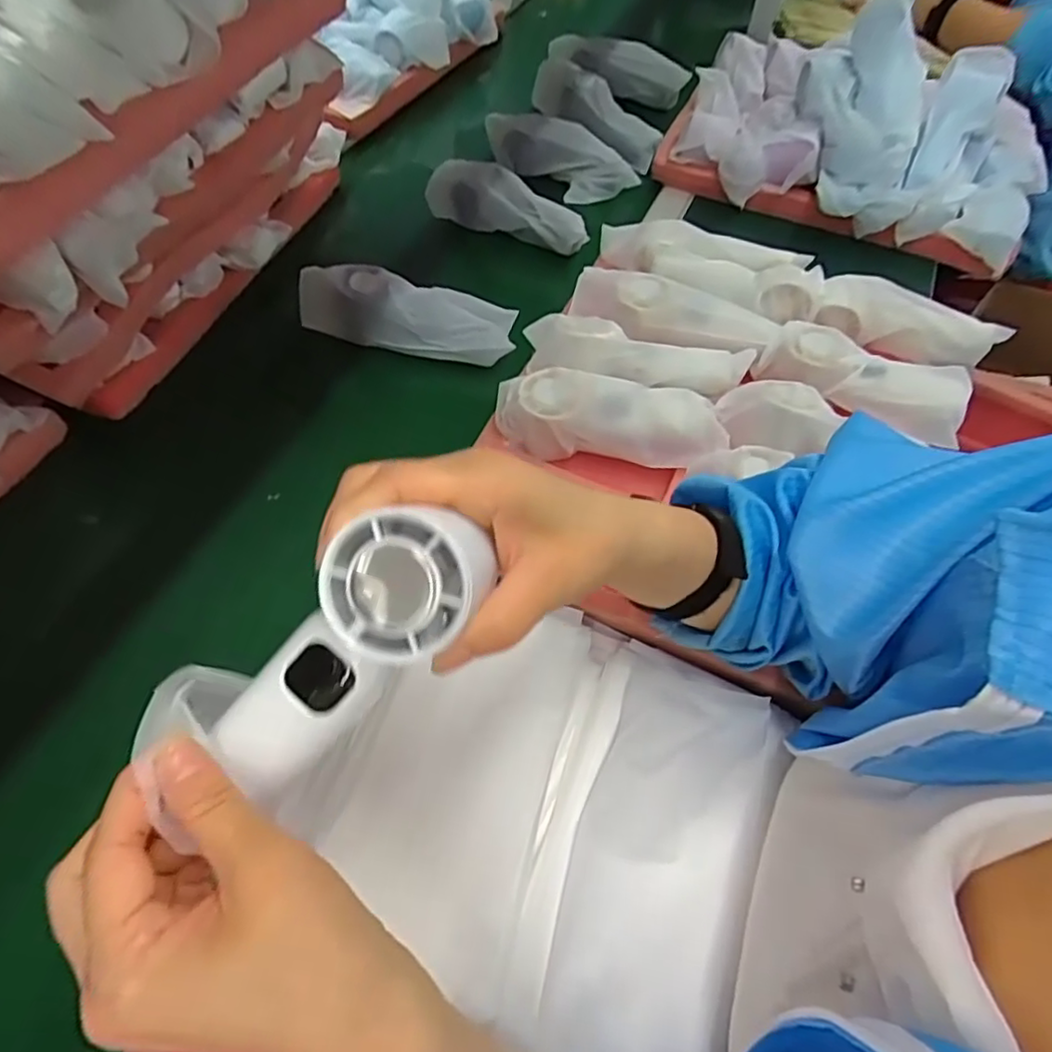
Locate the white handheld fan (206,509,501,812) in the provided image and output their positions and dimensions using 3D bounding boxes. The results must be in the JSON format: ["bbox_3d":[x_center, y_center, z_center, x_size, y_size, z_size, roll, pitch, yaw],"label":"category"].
[{"bbox_3d":[-0.062,0.048,0.234,0.127,0.042,0.045,-49,65,16],"label":"white handheld fan"}]

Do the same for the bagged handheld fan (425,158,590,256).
[{"bbox_3d":[-0.021,-0.366,0.719,0.195,0.052,0.064,18,59,8],"label":"bagged handheld fan"}]

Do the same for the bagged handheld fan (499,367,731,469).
[{"bbox_3d":[0.070,-0.088,0.516,0.179,0.044,0.061,5,58,0],"label":"bagged handheld fan"}]

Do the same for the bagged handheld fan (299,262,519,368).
[{"bbox_3d":[-0.114,-0.210,0.609,0.202,0.054,0.065,9,58,3],"label":"bagged handheld fan"}]

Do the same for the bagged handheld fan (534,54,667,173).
[{"bbox_3d":[0.083,-0.551,0.838,0.077,0.070,0.219,-35,66,-22],"label":"bagged handheld fan"}]

